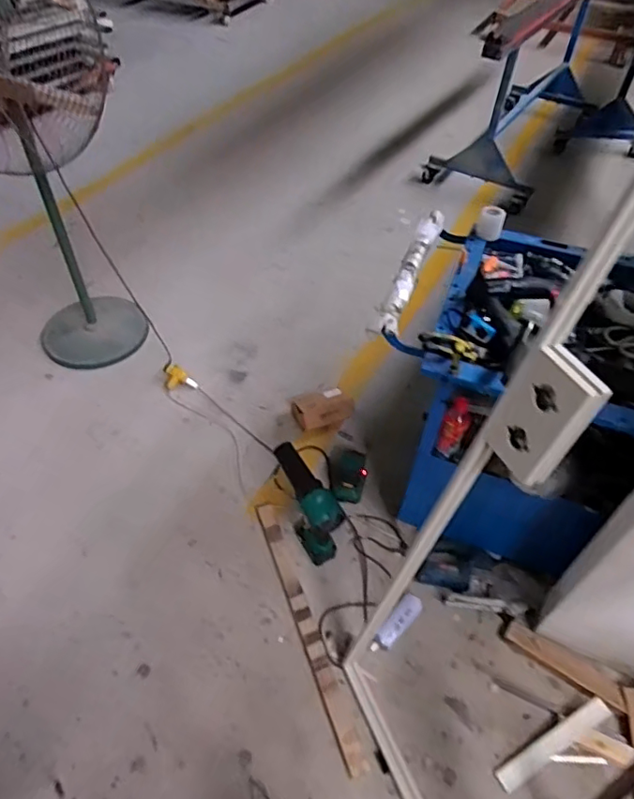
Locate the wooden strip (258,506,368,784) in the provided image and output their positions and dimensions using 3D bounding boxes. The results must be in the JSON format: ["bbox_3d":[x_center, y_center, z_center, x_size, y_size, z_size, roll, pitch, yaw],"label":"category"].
[{"bbox_3d":[-0.034,0.604,1.521,0.052,0.019,0.753,-15,52,-15],"label":"wooden strip"}]

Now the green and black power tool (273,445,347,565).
[{"bbox_3d":[-0.029,0.306,1.591,0.079,0.302,0.267,-23,54,-20],"label":"green and black power tool"}]

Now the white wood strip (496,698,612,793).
[{"bbox_3d":[0.566,0.821,1.323,0.316,0.024,0.051,-30,55,-10],"label":"white wood strip"}]

